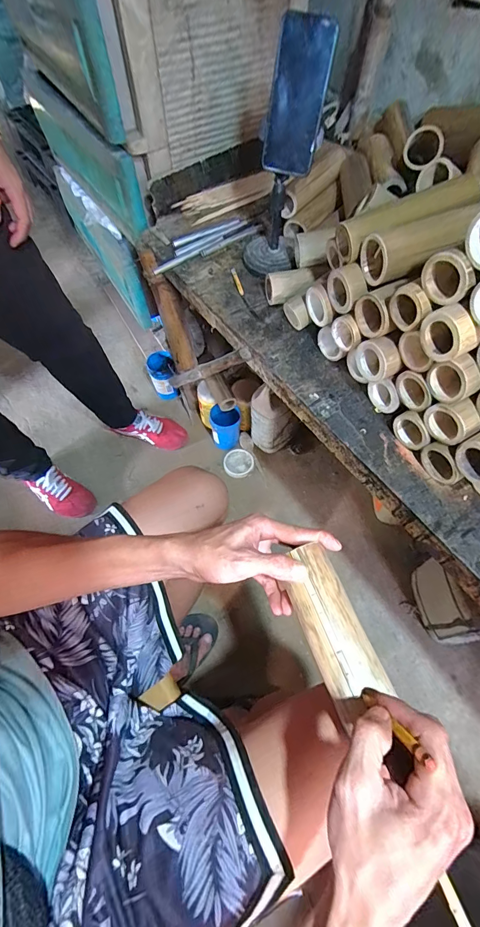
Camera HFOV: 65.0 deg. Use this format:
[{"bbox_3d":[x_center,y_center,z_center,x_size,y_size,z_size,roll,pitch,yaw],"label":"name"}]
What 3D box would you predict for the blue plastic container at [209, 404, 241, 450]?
[{"bbox_3d":[-0.042,-0.102,1.108,0.085,0.127,0.077,-1,59,-1],"label":"blue plastic container"}]

